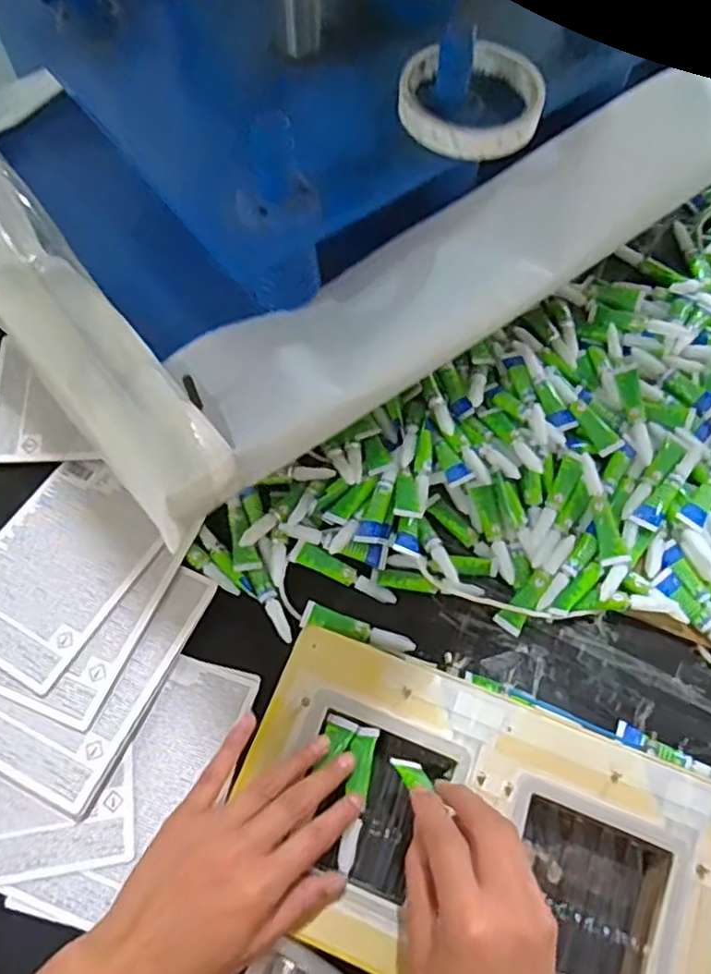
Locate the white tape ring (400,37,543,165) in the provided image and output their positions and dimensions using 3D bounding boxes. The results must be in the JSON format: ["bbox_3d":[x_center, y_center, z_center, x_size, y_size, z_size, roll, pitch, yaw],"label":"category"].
[{"bbox_3d":[0.074,-0.247,0.433,0.087,0.020,0.090,1,65,-1],"label":"white tape ring"}]

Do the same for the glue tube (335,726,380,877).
[{"bbox_3d":[0.000,0.189,0.419,0.015,0.015,0.082,11,65,5],"label":"glue tube"}]

